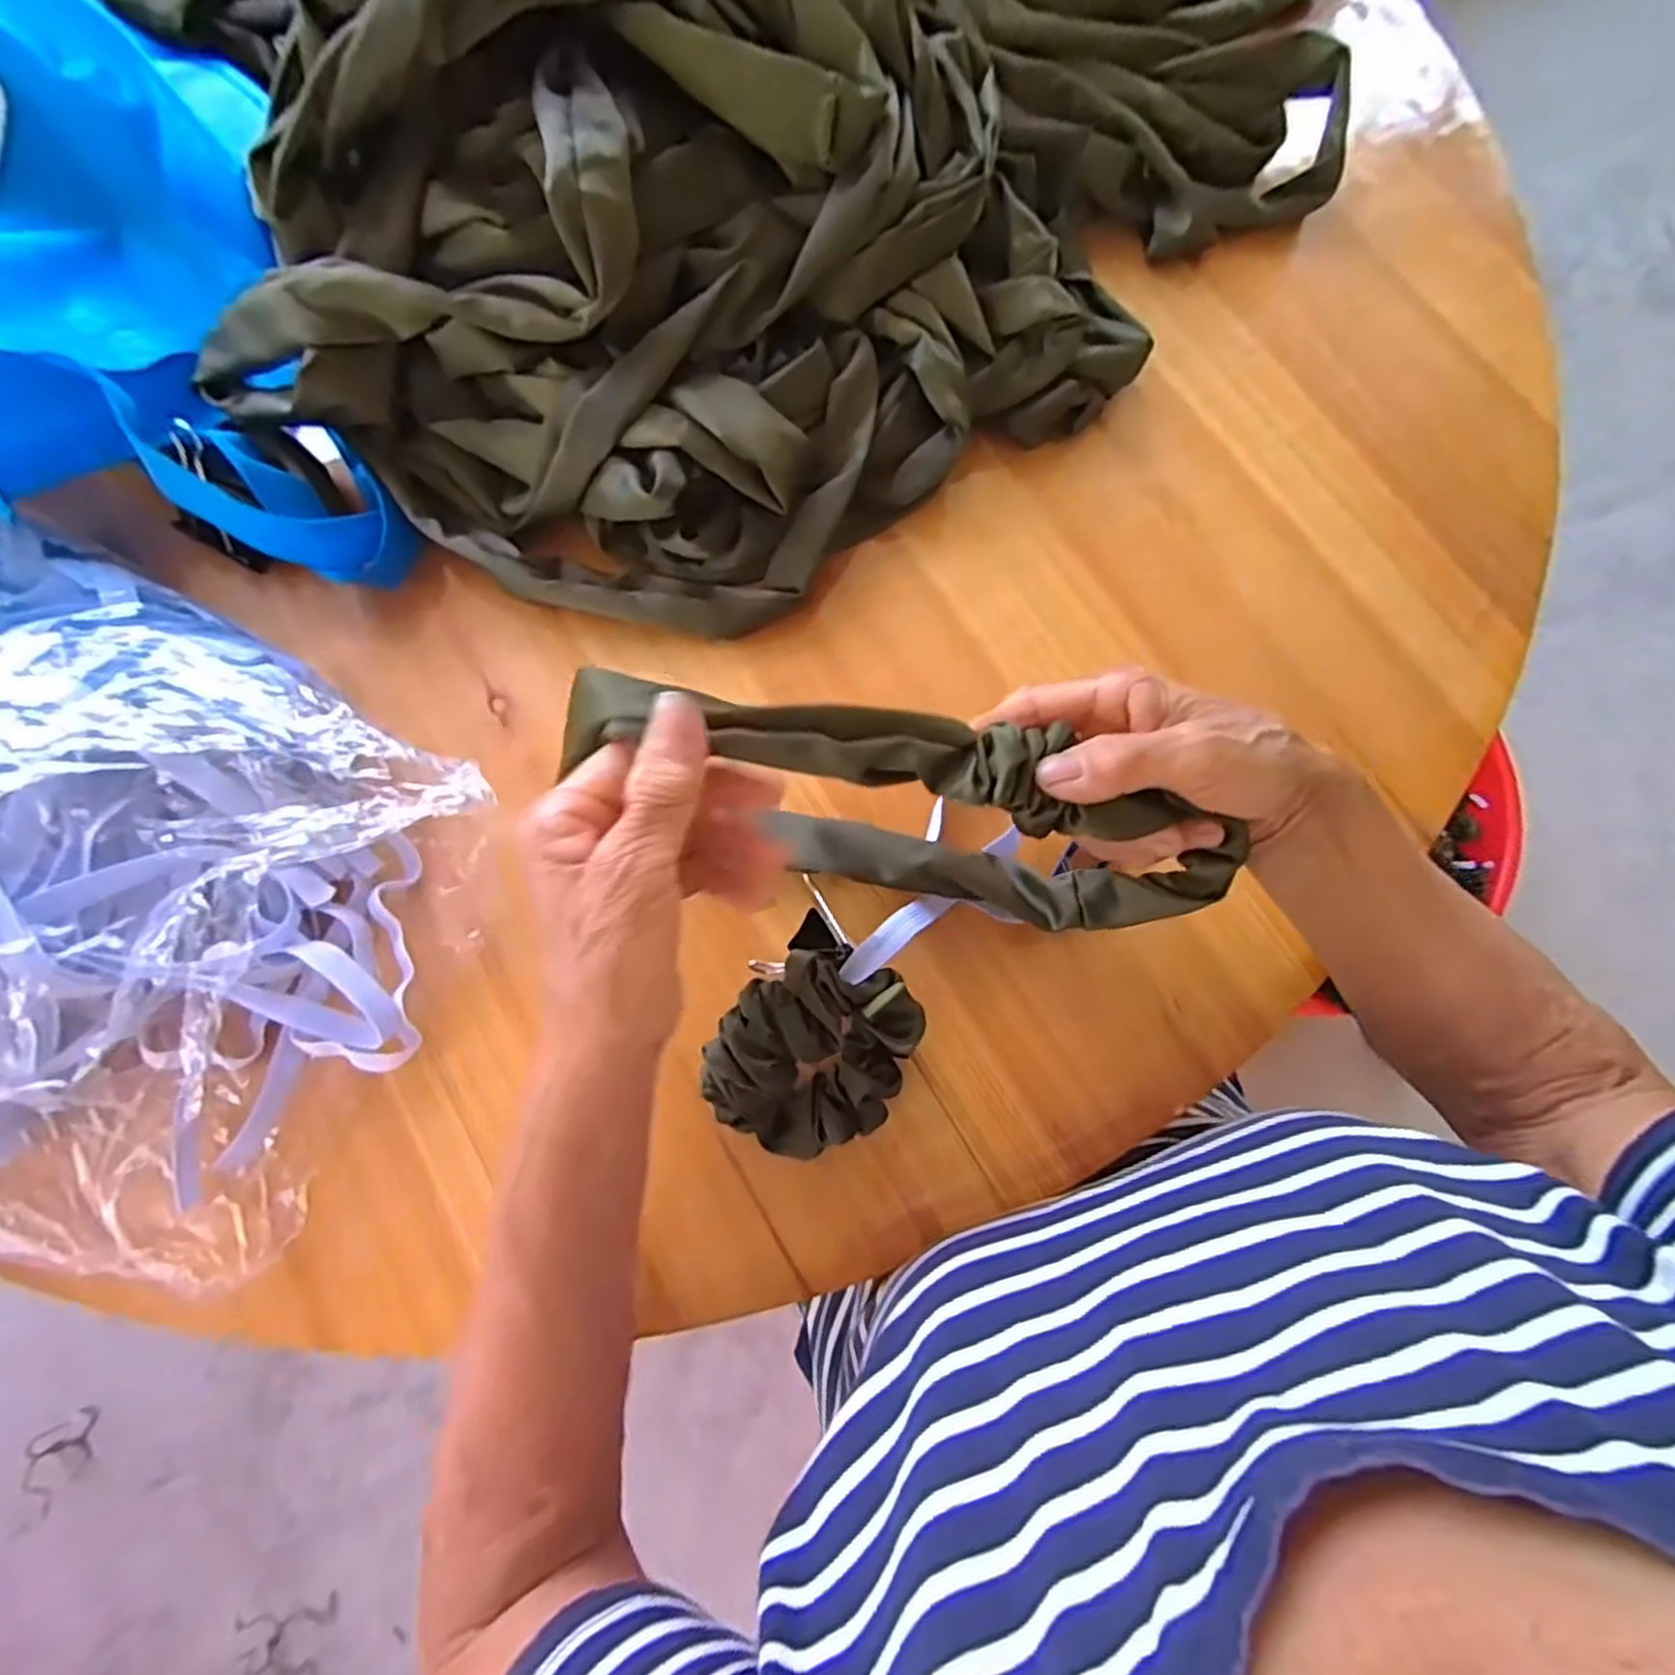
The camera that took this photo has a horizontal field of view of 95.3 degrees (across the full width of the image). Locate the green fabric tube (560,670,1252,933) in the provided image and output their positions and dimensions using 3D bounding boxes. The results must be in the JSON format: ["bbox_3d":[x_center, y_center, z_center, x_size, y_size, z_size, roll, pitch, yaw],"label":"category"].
[{"bbox_3d":[0.027,-0.014,0.299,0.247,0.117,0.048,15,76,3],"label":"green fabric tube"}]

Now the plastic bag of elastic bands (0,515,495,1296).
[{"bbox_3d":[-0.348,0.011,0.315,0.351,0.087,0.263,29,77,7],"label":"plastic bag of elastic bands"}]

